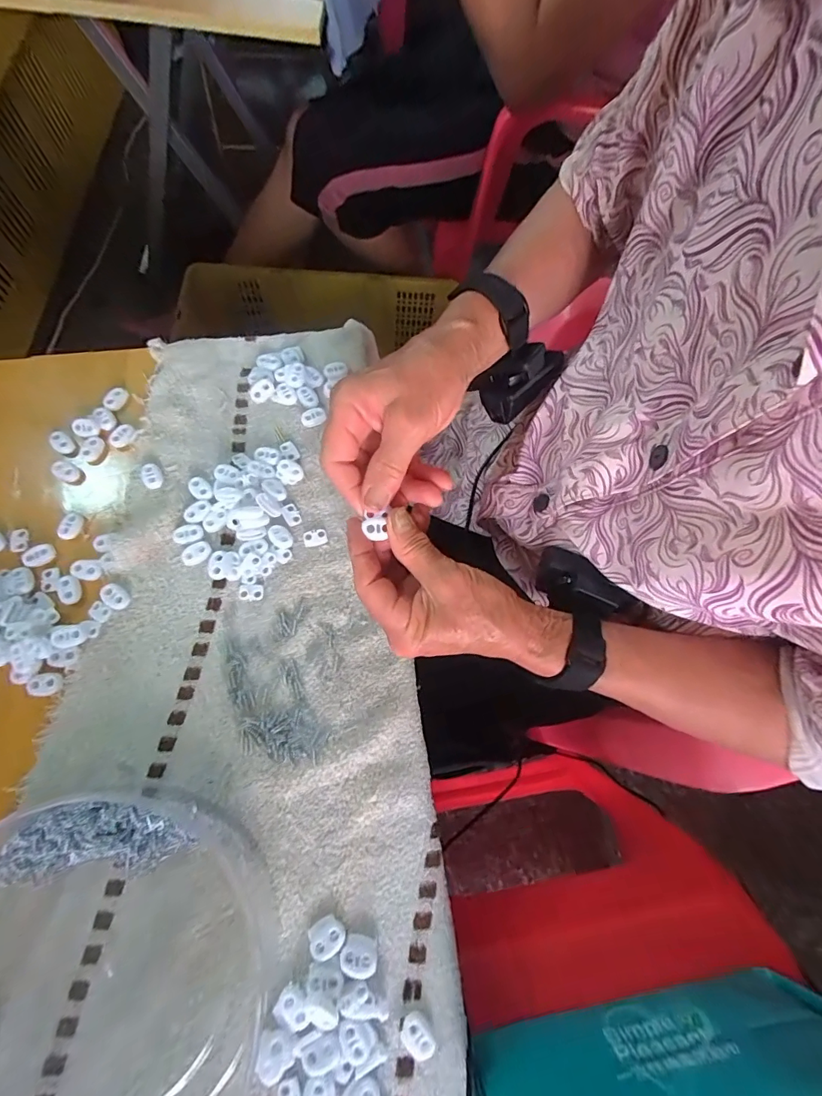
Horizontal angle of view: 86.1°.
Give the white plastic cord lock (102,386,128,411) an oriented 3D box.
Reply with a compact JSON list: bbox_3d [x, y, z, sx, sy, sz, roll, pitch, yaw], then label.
[{"bbox_3d":[-0.259,-0.131,0.386,0.014,0.007,0.023,25,75,1],"label":"white plastic cord lock"}]

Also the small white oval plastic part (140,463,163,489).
[{"bbox_3d":[-0.214,-0.059,0.363,0.015,0.005,0.023,-24,79,-11],"label":"small white oval plastic part"}]

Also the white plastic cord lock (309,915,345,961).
[{"bbox_3d":[-0.053,0.241,0.271,0.021,0.004,0.019,-40,82,-13],"label":"white plastic cord lock"}]

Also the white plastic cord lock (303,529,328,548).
[{"bbox_3d":[-0.077,-0.009,0.354,0.019,0.004,0.014,-13,77,-8],"label":"white plastic cord lock"}]

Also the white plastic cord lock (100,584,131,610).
[{"bbox_3d":[-0.221,0.036,0.329,0.022,0.005,0.015,34,75,4],"label":"white plastic cord lock"}]

